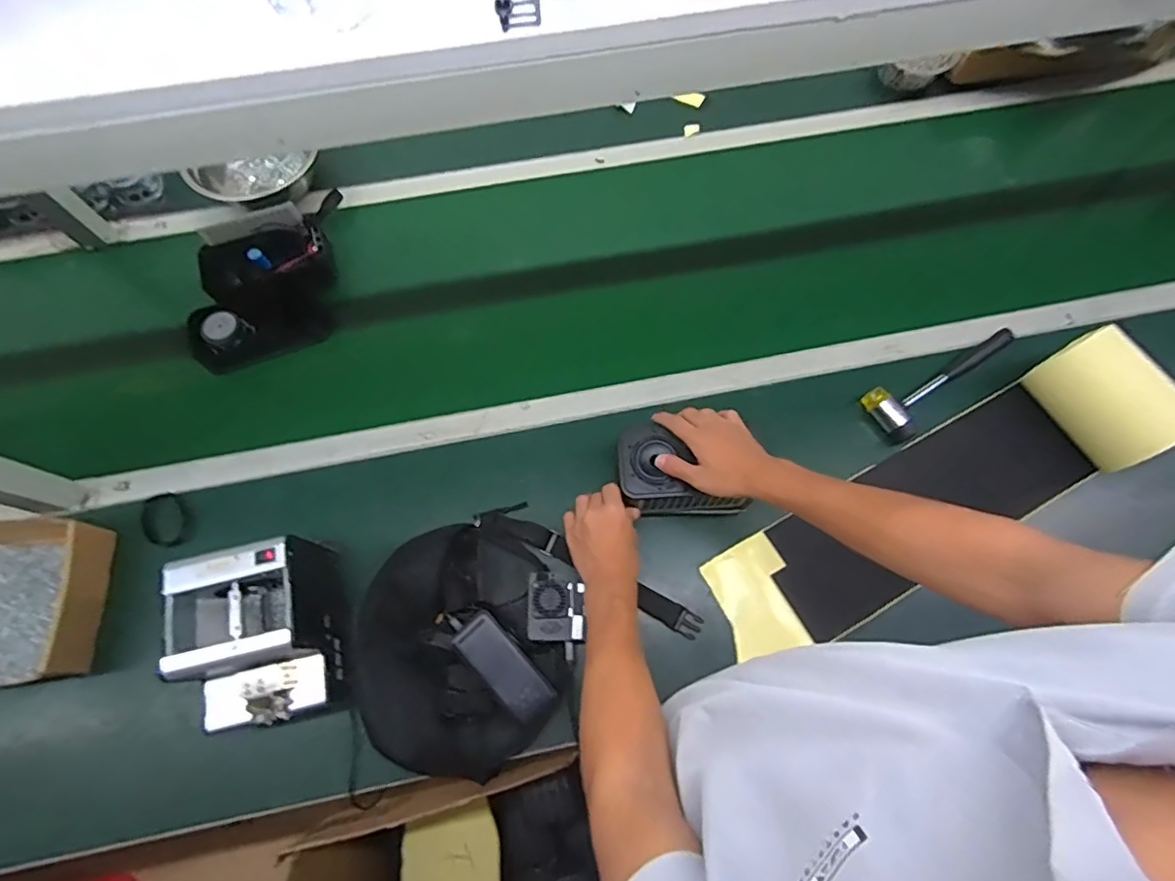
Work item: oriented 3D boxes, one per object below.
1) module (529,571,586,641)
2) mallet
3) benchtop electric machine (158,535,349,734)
[{"bbox_3d":[-0.036,0.194,0.665,0.065,0.021,0.076,1,69,1],"label":"module"},{"bbox_3d":[0.508,-0.095,0.811,0.251,0.031,0.082,-34,73,-12],"label":"mallet"},{"bbox_3d":[-0.351,0.210,0.615,0.135,0.132,0.172,-13,70,-5],"label":"benchtop electric machine"}]

